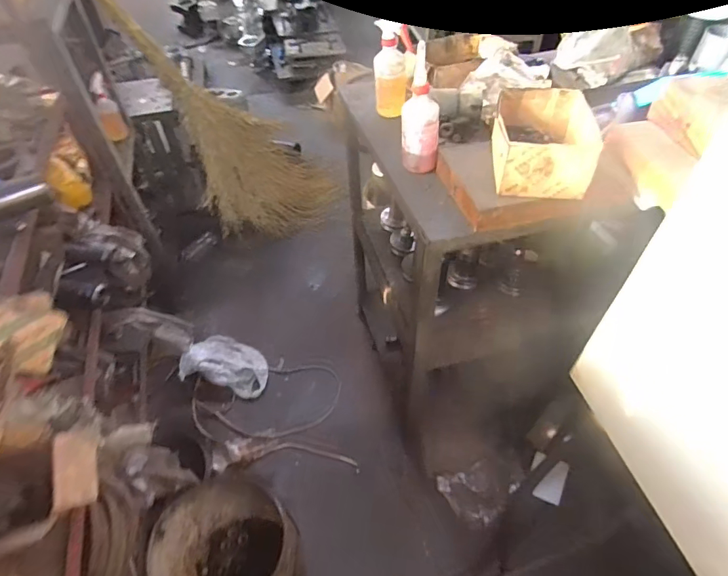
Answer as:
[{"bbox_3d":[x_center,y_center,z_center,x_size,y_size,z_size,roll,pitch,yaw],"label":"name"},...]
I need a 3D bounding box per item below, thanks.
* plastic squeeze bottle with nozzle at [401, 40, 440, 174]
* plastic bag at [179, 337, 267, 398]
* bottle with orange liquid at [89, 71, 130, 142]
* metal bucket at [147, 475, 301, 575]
[{"bbox_3d":[0.107,-0.322,0.830,0.070,0.201,0.076,4,49,4],"label":"plastic squeeze bottle with nozzle"},{"bbox_3d":[-0.496,0.263,1.652,0.301,0.106,0.224,9,50,9],"label":"plastic bag"},{"bbox_3d":[-0.884,-0.612,1.557,0.067,0.211,0.088,-19,51,-15],"label":"bottle with orange liquid"},{"bbox_3d":[-0.326,0.664,1.113,0.322,0.297,0.290,29,55,23],"label":"metal bucket"}]

